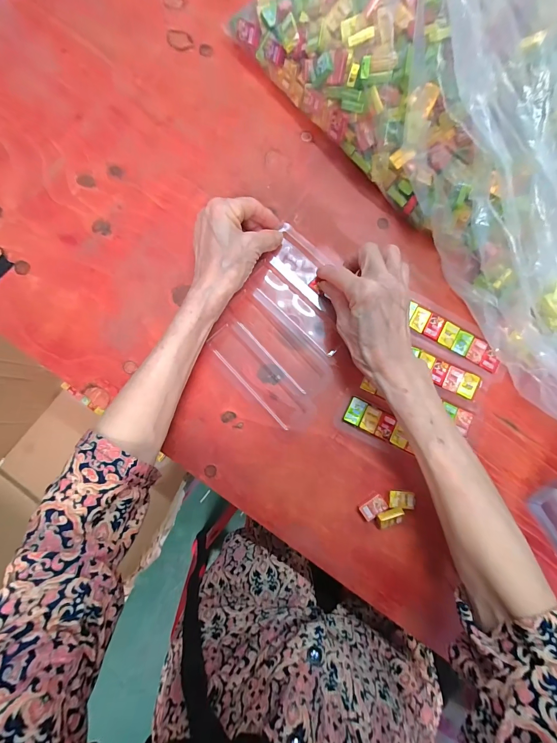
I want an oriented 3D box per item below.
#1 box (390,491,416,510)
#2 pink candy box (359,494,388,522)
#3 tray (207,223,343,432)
[{"bbox_3d":[0.123,0.128,0.312,0.026,0.010,0.017,8,83,-1],"label":"box"},{"bbox_3d":[0.095,0.135,0.310,0.026,0.006,0.016,-32,85,-5],"label":"pink candy box"},{"bbox_3d":[0.012,-0.048,0.330,0.128,0.011,0.171,35,84,2],"label":"tray"}]

